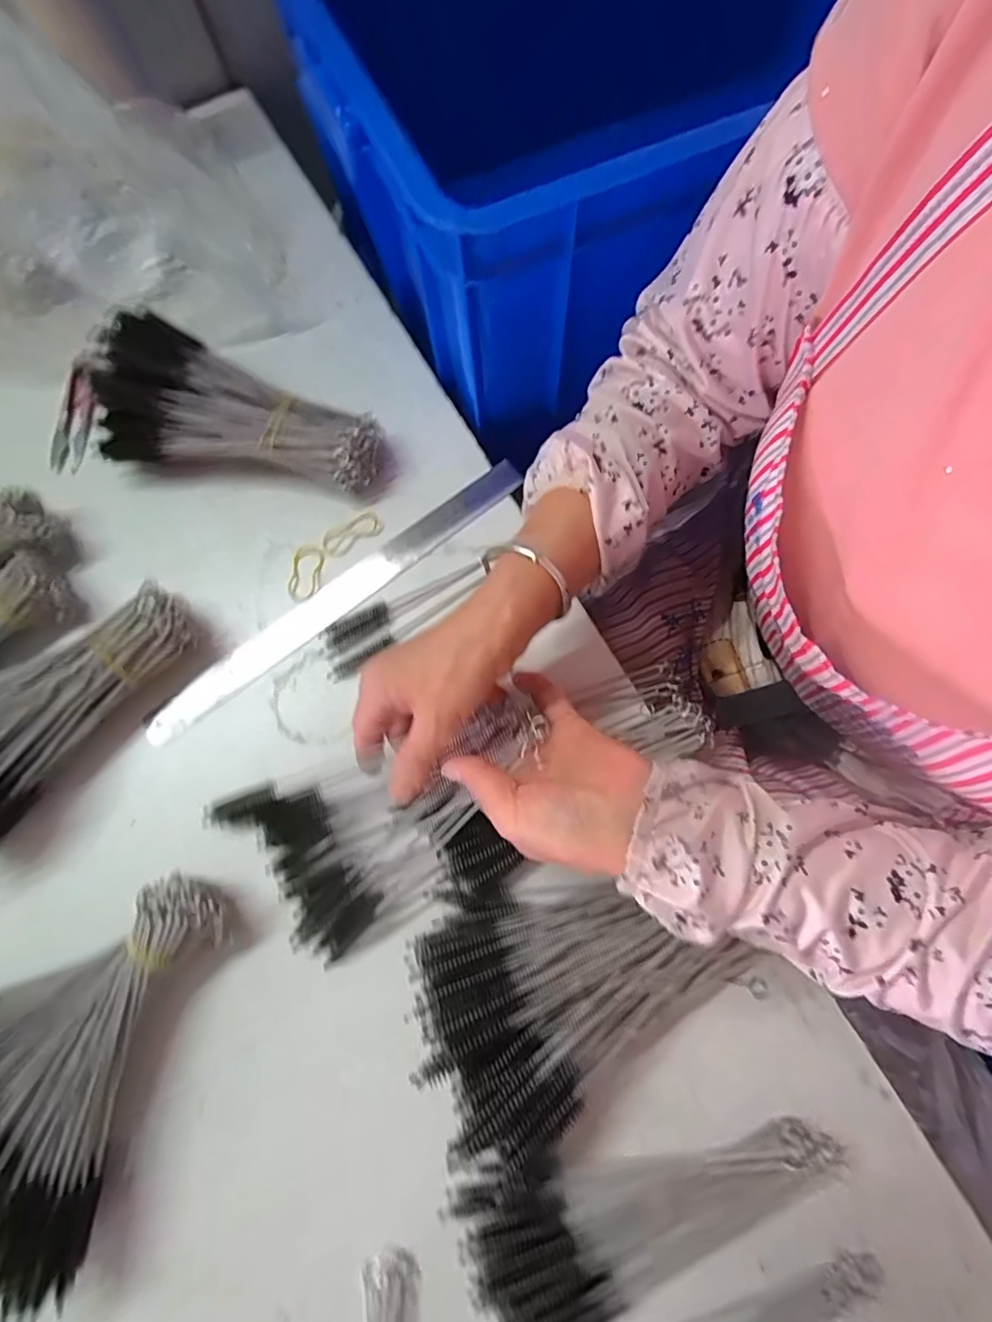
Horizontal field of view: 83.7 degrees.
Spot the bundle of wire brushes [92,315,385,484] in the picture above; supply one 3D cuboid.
[{"bbox_3d":[-0.189,-0.191,0.416,0.206,0.071,0.098,8,76,3],"label":"bundle of wire brushes"}]

